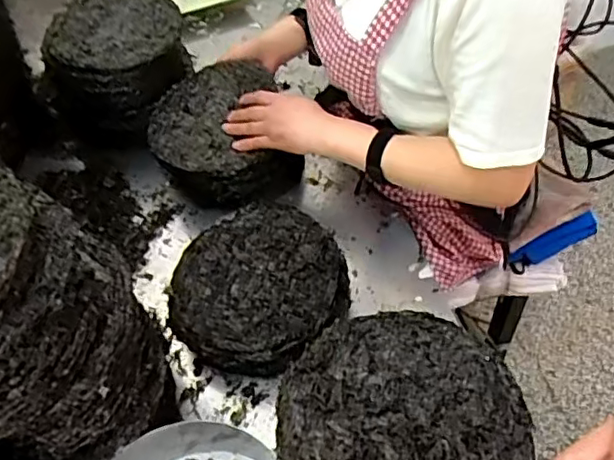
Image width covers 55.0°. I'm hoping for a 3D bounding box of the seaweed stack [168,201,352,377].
[{"bbox_3d":[-0.053,0.075,0.718,0.195,0.082,0.196,5,53,9],"label":"seaweed stack"}]

